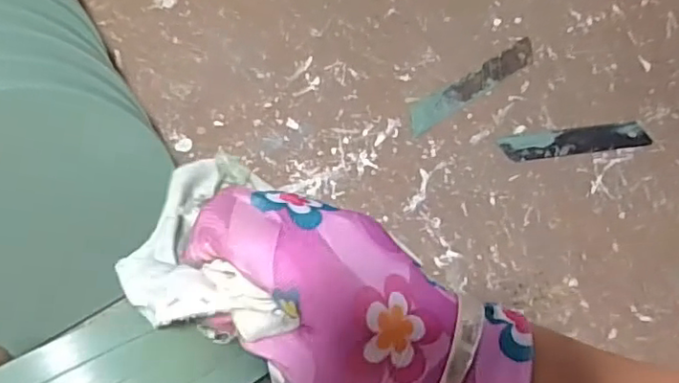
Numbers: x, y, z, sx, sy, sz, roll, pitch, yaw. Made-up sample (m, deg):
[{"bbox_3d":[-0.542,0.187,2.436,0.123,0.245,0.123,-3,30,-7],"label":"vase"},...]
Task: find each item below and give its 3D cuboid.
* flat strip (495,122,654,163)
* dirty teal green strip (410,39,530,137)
[{"bbox_3d":[0.152,-0.032,0.392,0.097,0.004,0.018,-7,81,-5],"label":"flat strip"},{"bbox_3d":[0.087,-0.069,0.395,0.098,0.004,0.018,-33,84,-8],"label":"dirty teal green strip"}]

